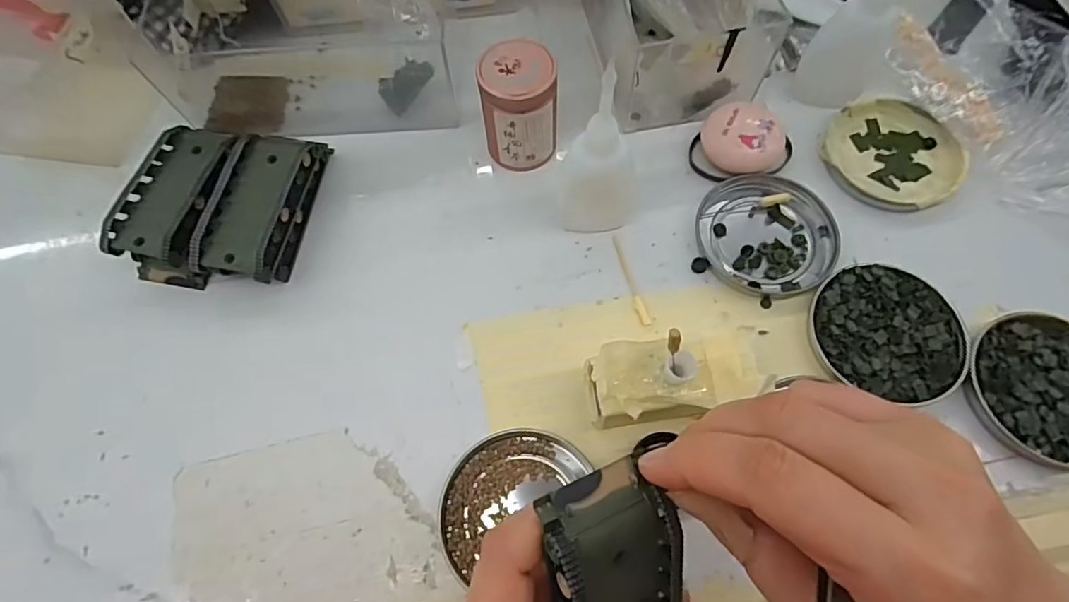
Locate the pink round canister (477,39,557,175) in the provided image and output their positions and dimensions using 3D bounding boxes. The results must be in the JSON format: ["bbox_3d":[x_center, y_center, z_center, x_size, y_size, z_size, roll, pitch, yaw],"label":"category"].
[{"bbox_3d":[-0.008,-0.114,0.332,0.043,0.064,0.042,-1,67,2],"label":"pink round canister"}]

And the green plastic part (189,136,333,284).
[{"bbox_3d":[-0.160,-0.058,0.330,0.046,0.036,0.103,9,68,6],"label":"green plastic part"}]

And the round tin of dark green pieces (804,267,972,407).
[{"bbox_3d":[0.189,0.015,0.297,0.077,0.012,0.069,8,68,6],"label":"round tin of dark green pieces"}]

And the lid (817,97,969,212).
[{"bbox_3d":[0.221,-0.091,0.344,0.072,0.012,0.079,-1,67,2],"label":"lid"}]

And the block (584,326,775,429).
[{"bbox_3d":[0.068,0.040,0.275,0.085,0.044,0.038,-10,66,-3],"label":"block"}]

